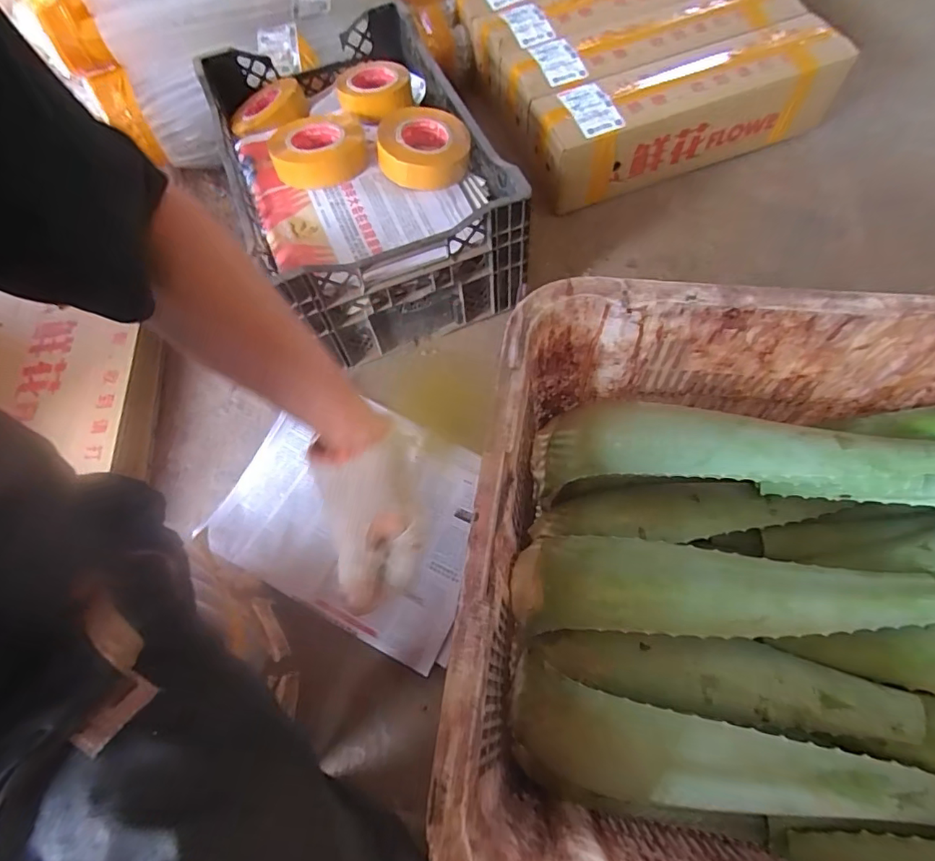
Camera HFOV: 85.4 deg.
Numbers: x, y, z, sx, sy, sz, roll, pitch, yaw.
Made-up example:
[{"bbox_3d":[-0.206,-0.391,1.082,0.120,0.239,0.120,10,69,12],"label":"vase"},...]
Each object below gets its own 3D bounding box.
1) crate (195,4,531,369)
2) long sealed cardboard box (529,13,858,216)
[{"bbox_3d":[-0.188,-0.440,0.915,0.381,0.228,0.594,-21,62,-8],"label":"crate"},{"bbox_3d":[0.428,-0.619,1.011,0.604,0.172,0.144,-22,62,-9],"label":"long sealed cardboard box"}]

